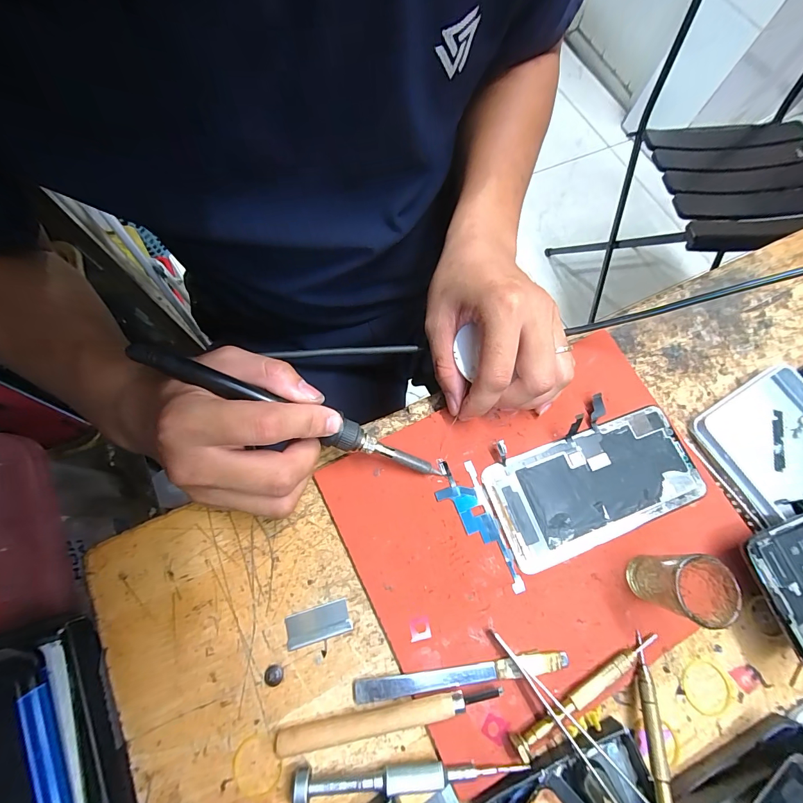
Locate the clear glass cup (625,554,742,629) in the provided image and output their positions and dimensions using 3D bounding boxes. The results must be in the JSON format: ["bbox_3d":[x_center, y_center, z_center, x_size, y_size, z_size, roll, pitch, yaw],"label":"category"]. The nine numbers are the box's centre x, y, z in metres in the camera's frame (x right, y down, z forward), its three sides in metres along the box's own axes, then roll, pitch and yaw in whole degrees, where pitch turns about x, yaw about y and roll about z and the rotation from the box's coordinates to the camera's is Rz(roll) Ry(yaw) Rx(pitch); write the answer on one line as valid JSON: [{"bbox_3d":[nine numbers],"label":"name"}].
[{"bbox_3d":[0.166,0.110,0.219,0.034,0.052,0.033,1,71,-3],"label":"clear glass cup"}]

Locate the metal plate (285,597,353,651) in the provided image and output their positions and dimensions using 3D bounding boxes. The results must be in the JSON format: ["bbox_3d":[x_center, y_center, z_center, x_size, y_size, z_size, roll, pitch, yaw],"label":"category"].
[{"bbox_3d":[-0.052,0.138,0.228,0.039,0.004,0.019,-15,72,-8],"label":"metal plate"}]

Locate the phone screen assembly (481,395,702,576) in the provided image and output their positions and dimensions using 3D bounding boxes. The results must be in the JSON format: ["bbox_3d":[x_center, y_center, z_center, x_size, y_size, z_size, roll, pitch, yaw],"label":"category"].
[{"bbox_3d":[0.134,0.053,0.259,0.148,0.011,0.082,-19,73,-10],"label":"phone screen assembly"}]

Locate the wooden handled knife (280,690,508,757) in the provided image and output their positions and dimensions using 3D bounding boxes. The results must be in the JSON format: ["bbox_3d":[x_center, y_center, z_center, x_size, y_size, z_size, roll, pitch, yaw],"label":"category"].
[{"bbox_3d":[-0.006,0.178,0.209,0.125,0.012,0.013,-10,72,-7],"label":"wooden handled knife"}]

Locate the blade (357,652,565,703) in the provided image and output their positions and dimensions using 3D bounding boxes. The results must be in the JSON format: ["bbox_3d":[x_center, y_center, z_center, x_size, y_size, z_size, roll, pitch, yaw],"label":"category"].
[{"bbox_3d":[0.036,0.164,0.220,0.127,0.004,0.011,-6,71,-5],"label":"blade"}]

